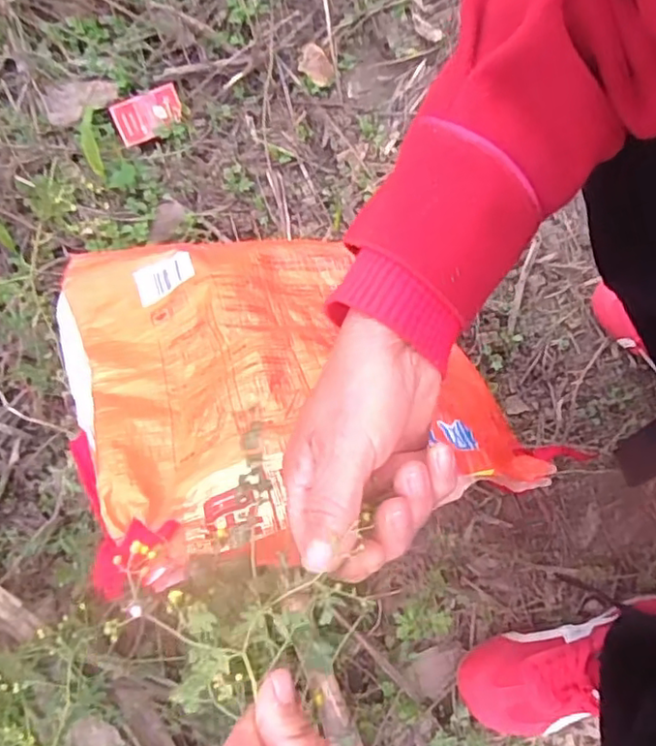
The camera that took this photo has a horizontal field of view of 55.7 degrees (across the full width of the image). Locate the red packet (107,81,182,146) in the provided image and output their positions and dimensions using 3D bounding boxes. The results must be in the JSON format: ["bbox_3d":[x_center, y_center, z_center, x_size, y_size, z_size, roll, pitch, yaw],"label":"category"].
[{"bbox_3d":[-0.225,-0.323,0.777,0.085,0.008,0.054,-23,98,-2],"label":"red packet"}]

